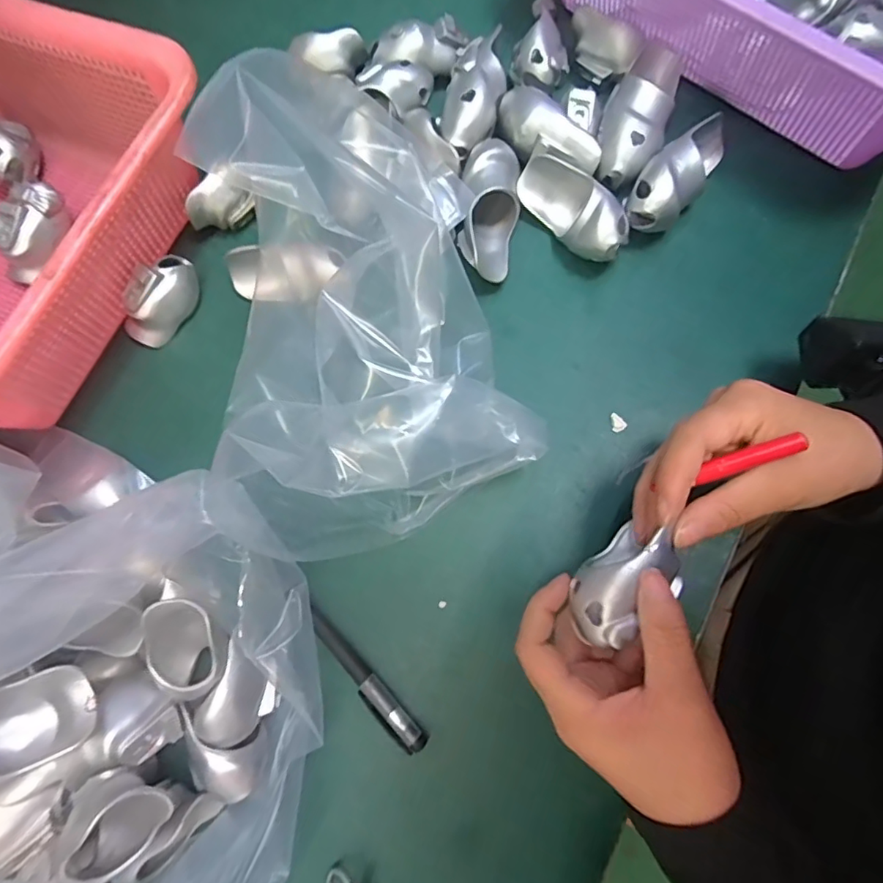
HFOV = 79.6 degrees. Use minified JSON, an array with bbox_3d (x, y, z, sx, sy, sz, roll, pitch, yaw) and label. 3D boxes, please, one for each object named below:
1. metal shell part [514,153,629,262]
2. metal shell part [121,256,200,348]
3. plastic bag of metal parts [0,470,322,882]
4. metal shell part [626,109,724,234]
[{"bbox_3d":[0.082,-0.144,0.334,0.031,0.034,0.078,-44,78,-9],"label":"metal shell part"},{"bbox_3d":[-0.177,-0.090,0.334,0.025,0.035,0.057,36,80,10],"label":"metal shell part"},{"bbox_3d":[-0.139,0.125,0.230,0.163,0.117,0.219,19,77,7],"label":"plastic bag of metal parts"},{"bbox_3d":[0.151,-0.170,0.337,0.034,0.038,0.094,36,80,10],"label":"metal shell part"}]

